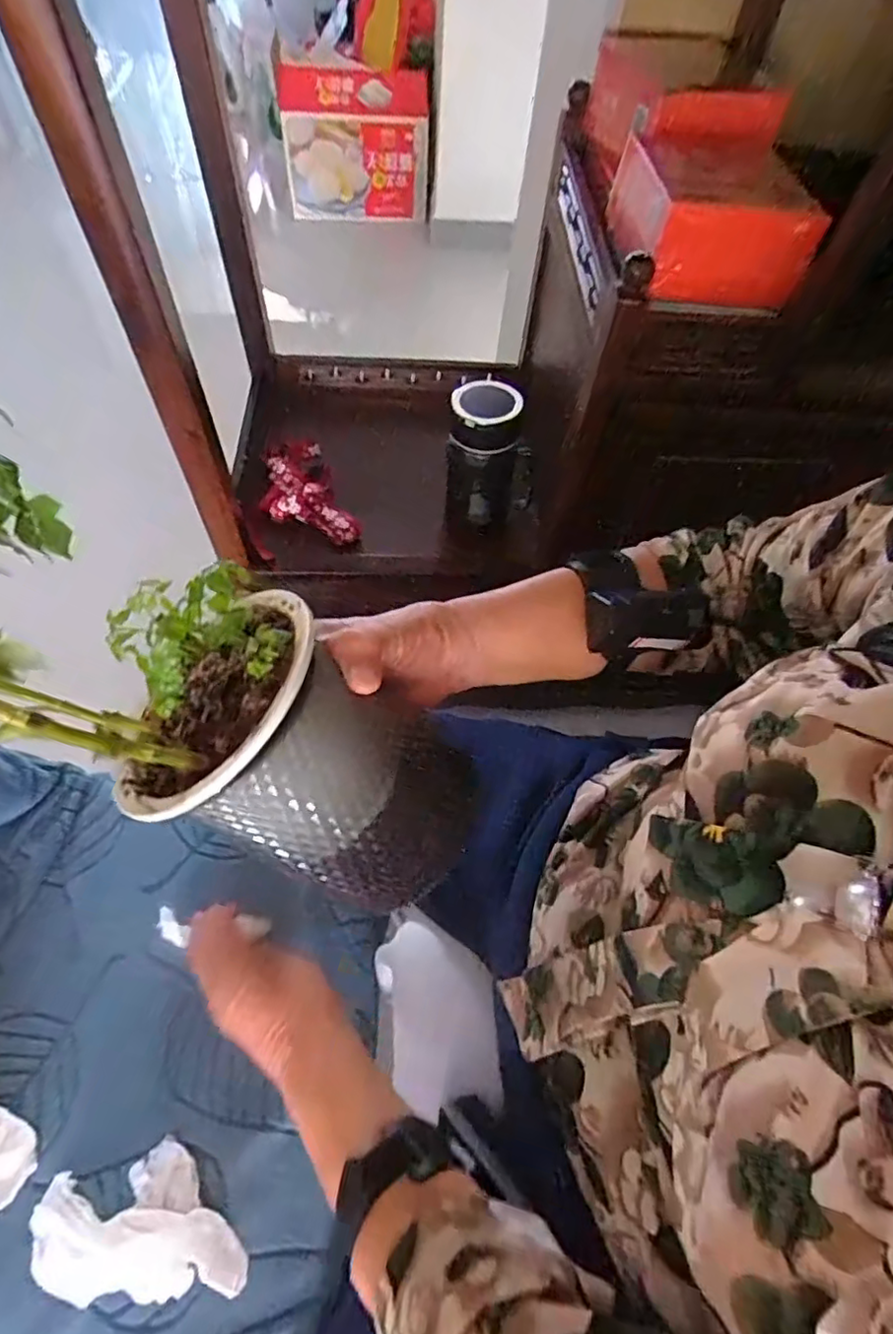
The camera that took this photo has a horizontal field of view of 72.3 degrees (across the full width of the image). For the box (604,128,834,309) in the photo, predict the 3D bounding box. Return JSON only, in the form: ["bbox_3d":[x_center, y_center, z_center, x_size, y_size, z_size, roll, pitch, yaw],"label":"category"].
[{"bbox_3d":[0.215,-0.364,0.497,0.131,0.072,0.144,2,59,-4],"label":"box"}]

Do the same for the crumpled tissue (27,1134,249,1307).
[{"bbox_3d":[-0.194,0.350,0.385,0.132,0.031,0.073,-3,59,-6],"label":"crumpled tissue"}]

